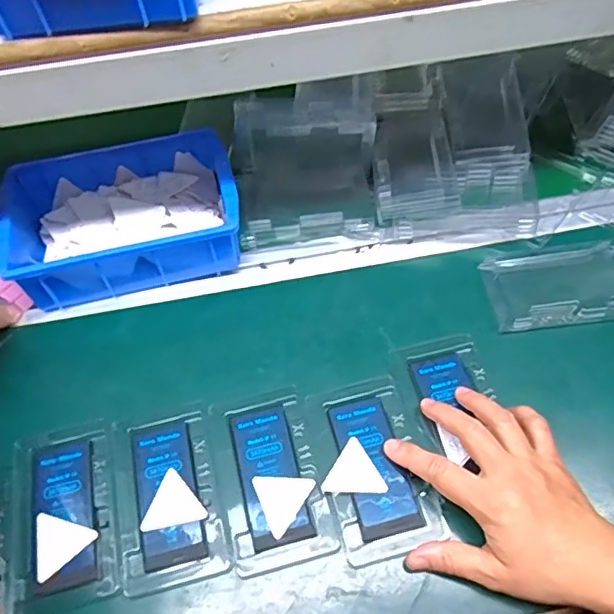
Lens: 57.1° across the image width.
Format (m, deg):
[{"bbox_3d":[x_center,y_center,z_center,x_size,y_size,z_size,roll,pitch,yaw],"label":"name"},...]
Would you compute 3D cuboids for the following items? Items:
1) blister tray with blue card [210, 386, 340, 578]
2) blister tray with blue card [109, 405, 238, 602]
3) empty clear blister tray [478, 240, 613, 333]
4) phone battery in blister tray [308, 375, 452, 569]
[{"bbox_3d":[-0.028,0.123,0.418,0.074,0.008,0.127,-14,58,-6],"label":"blister tray with blue card"},{"bbox_3d":[-0.100,0.136,0.414,0.077,0.005,0.125,-13,58,-5],"label":"blister tray with blue card"},{"bbox_3d":[0.222,-0.019,0.492,0.124,0.007,0.076,-6,57,-1],"label":"empty clear blister tray"},{"bbox_3d":[0.050,0.114,0.418,0.073,0.015,0.130,-12,63,-6],"label":"phone battery in blister tray"}]

